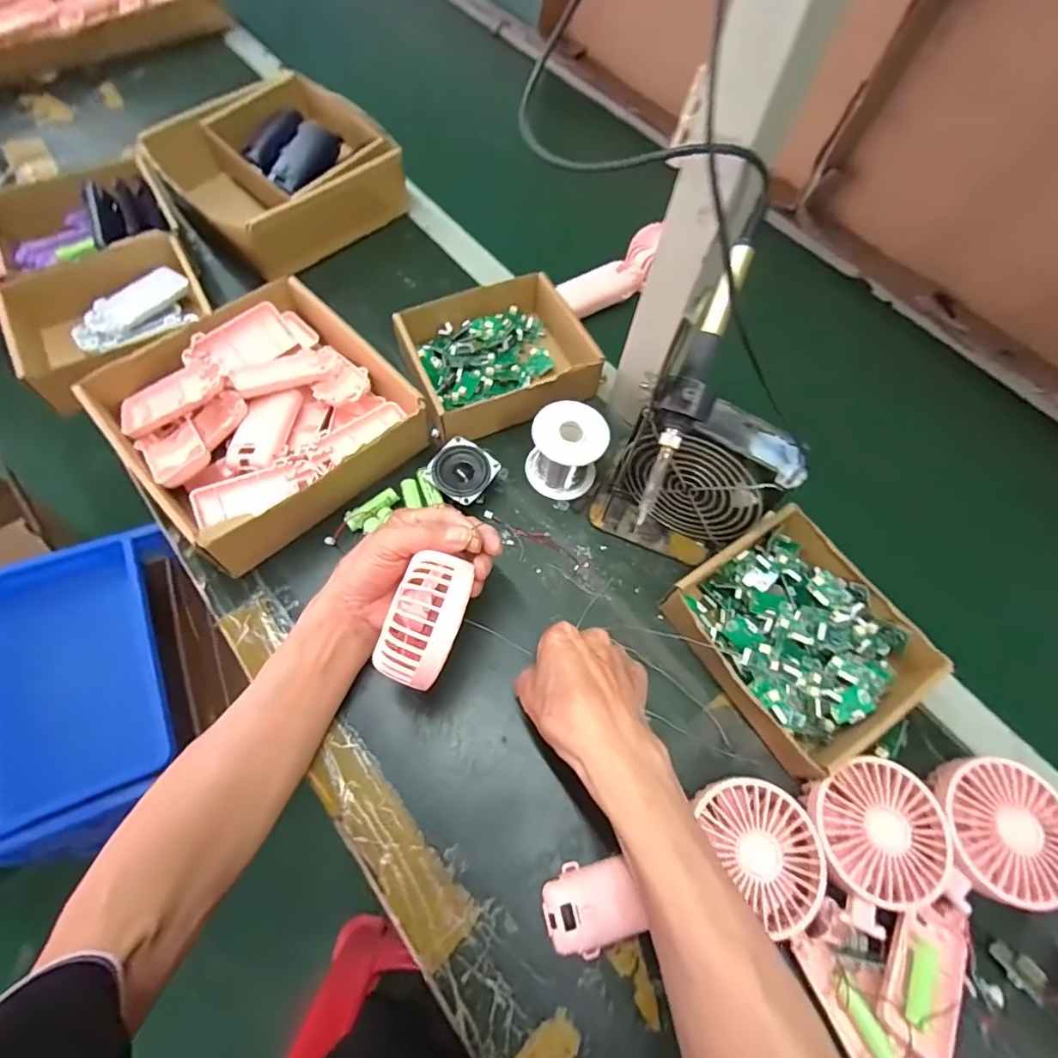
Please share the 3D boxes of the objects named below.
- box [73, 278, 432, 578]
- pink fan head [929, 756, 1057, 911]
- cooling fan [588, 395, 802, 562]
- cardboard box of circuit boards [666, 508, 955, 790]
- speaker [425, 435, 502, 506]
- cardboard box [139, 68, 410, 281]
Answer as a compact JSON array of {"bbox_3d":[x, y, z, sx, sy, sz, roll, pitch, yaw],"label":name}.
[{"bbox_3d":[-0.234,-0.107,0.484,0.215,0.069,0.215,-39,72,-21],"label":"box"},{"bbox_3d":[0.328,0.209,0.381,0.083,0.045,0.086,0,65,0],"label":"pink fan head"},{"bbox_3d":[0.132,-0.037,0.448,0.131,0.125,0.075,23,65,8],"label":"cooling fan"},{"bbox_3d":[0.209,0.086,0.433,0.148,0.047,0.167,-30,69,-18],"label":"cardboard box of circuit boards"},{"bbox_3d":[-0.061,-0.048,0.501,0.052,0.033,0.055,30,64,11],"label":"speaker"},{"bbox_3d":[-0.289,-0.413,0.635,0.216,0.081,0.208,-40,72,-21],"label":"cardboard box"}]

